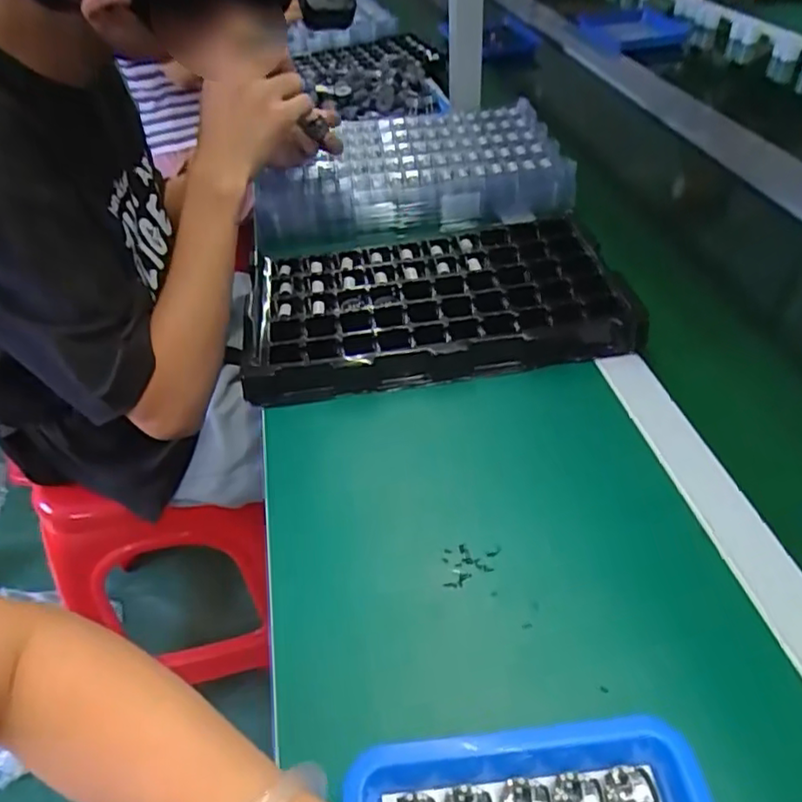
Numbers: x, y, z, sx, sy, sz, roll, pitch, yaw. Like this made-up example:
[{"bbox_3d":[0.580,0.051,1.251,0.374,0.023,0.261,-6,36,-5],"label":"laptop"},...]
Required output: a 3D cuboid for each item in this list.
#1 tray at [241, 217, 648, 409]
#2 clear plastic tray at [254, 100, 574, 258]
[{"bbox_3d":[0.029,-0.099,0.632,0.358,0.036,0.207,-9,41,-1],"label":"tray"},{"bbox_3d":[0.010,-0.289,0.801,0.371,0.061,0.259,-7,41,0],"label":"clear plastic tray"}]

